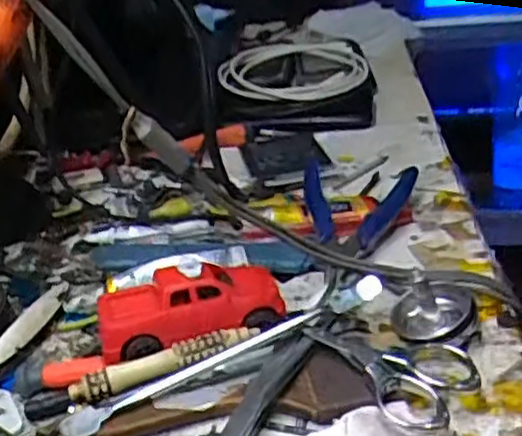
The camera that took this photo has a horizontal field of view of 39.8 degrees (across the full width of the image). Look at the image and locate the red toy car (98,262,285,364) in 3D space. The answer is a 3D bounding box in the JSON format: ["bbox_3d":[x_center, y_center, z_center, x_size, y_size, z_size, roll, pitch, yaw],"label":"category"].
[{"bbox_3d":[-0.036,0.044,0.373,0.092,0.032,0.051,-10,28,-3],"label":"red toy car"}]

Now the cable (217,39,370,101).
[{"bbox_3d":[0.023,-0.147,0.718,0.188,0.018,0.091,17,60,45],"label":"cable"}]

